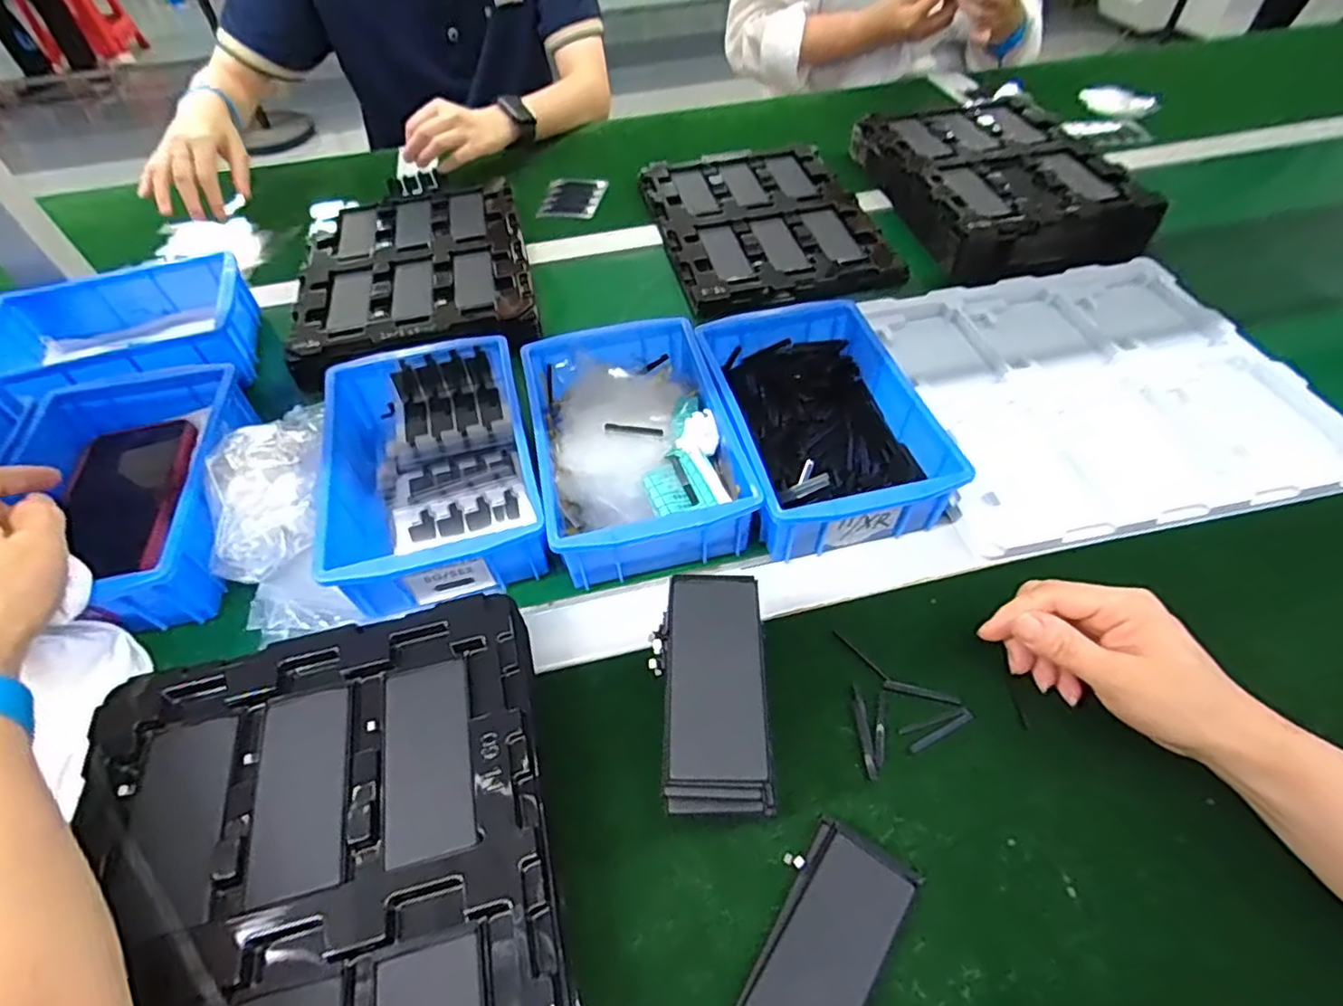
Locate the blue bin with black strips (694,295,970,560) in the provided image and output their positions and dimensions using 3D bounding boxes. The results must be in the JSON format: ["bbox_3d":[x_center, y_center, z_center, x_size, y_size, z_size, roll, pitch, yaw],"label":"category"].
[{"bbox_3d":[0.107,-0.060,0.473,0.136,0.059,0.201,-11,51,-7],"label":"blue bin with black strips"}]

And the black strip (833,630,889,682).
[{"bbox_3d":[0.115,0.093,0.388,0.005,0.004,0.041,-33,57,-22],"label":"black strip"}]

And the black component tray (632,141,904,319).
[{"bbox_3d":[0.100,-0.315,0.706,0.225,0.021,0.297,-11,51,-7],"label":"black component tray"}]

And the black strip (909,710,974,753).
[{"bbox_3d":[0.152,0.128,0.356,0.042,0.004,0.006,-23,54,-15],"label":"black strip"}]

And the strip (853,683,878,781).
[{"bbox_3d":[0.109,0.128,0.358,0.007,0.004,0.052,-3,51,0],"label":"strip"}]

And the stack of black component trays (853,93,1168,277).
[{"bbox_3d":[0.375,-0.375,0.731,0.240,0.048,0.327,-11,53,-6],"label":"stack of black component trays"}]

